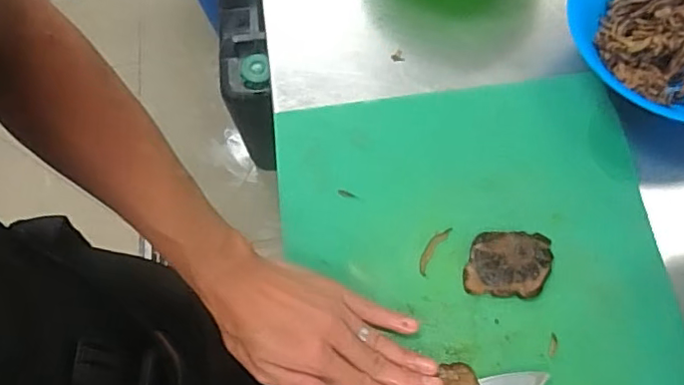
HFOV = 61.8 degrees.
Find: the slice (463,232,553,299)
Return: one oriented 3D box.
[{"bbox_3d":[0.136,0.058,0.469,0.068,0.010,0.053,5,68,7],"label":"slice"}]

